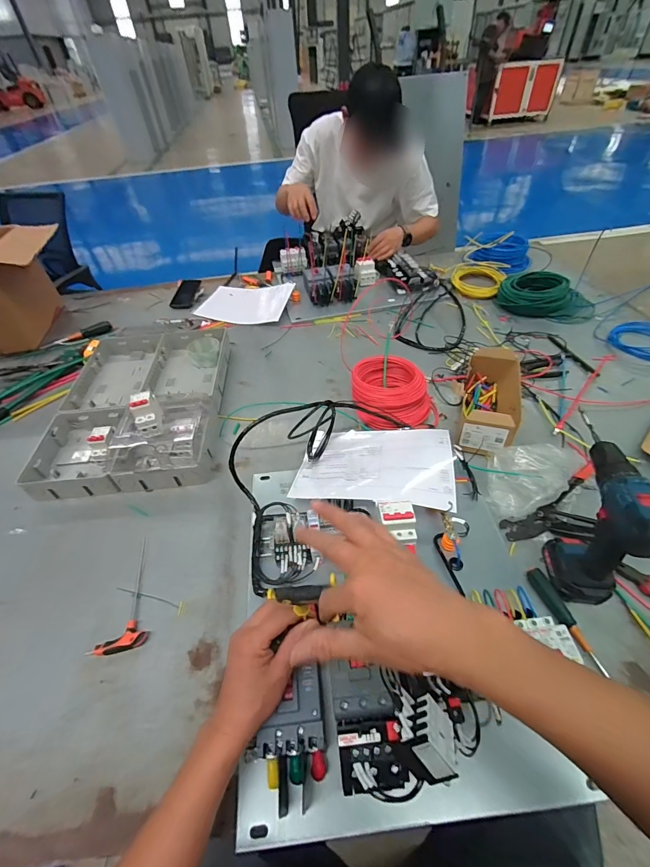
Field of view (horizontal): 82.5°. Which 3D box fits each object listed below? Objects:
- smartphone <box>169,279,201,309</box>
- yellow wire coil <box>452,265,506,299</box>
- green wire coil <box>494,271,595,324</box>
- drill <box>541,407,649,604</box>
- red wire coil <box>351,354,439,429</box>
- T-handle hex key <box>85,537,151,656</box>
[{"bbox_3d":[-0.494,-0.496,1.313,0.088,0.008,0.160,0,58,9],"label":"smartphone"},{"bbox_3d":[0.505,-0.511,1.232,0.164,0.046,0.141,18,51,20],"label":"yellow wire coil"},{"bbox_3d":[0.656,-0.410,1.099,0.256,0.078,0.150,27,54,26],"label":"green wire coil"},{"bbox_3d":[0.388,0.116,0.538,0.068,0.211,0.191,3,47,7],"label":"drill"},{"bbox_3d":[0.155,-0.101,0.859,0.180,0.068,0.198,-2,47,2],"label":"red wire coil"},{"bbox_3d":[-0.327,0.255,0.594,0.082,0.017,0.182,-15,48,-10],"label":"T-handle hex key"}]

